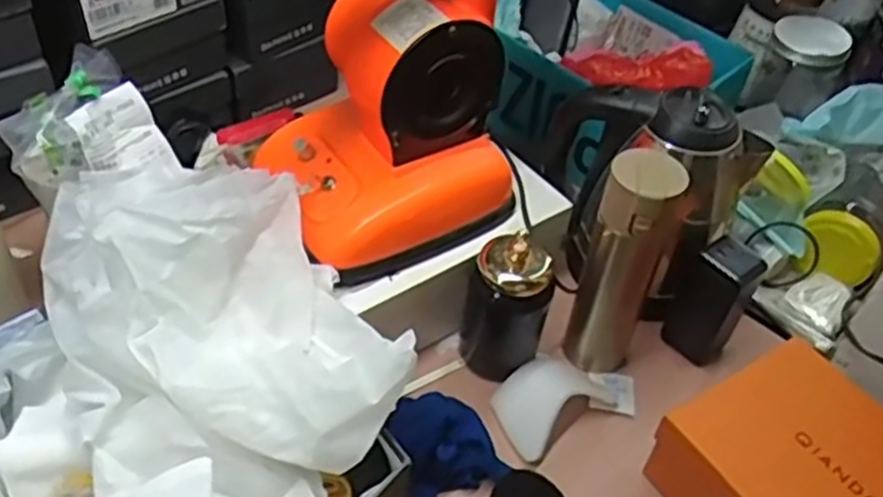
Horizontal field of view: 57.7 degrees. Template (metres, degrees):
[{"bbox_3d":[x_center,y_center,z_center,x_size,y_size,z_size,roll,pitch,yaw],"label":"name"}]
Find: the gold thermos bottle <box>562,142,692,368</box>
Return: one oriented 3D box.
[{"bbox_3d":[0.164,0.021,0.737,0.071,0.235,0.069,18,47,11],"label":"gold thermos bottle"}]

